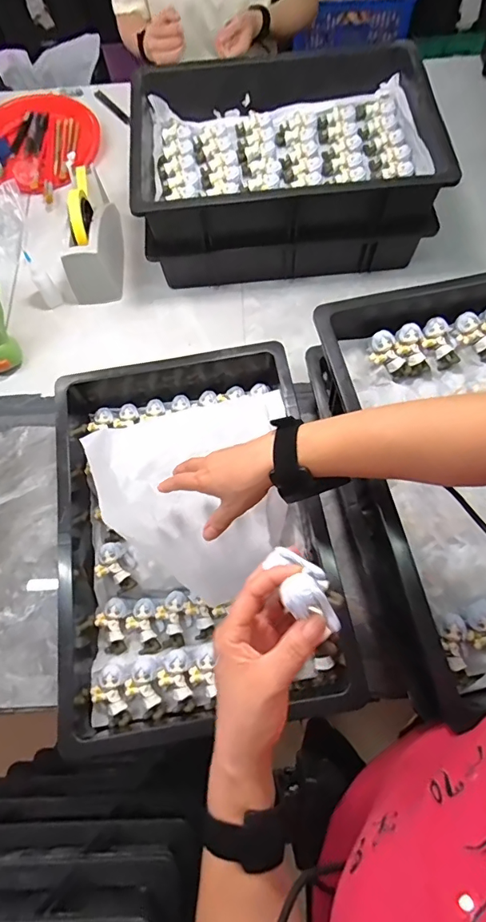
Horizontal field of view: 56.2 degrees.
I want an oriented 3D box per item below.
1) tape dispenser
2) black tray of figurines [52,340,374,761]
[{"bbox_3d":[-0.236,-0.370,0.725,0.074,0.112,0.202,-3,68,1],"label":"tape dispenser"},{"bbox_3d":[-0.048,0.066,0.556,0.328,0.105,0.447,-10,68,-1],"label":"black tray of figurines"}]

